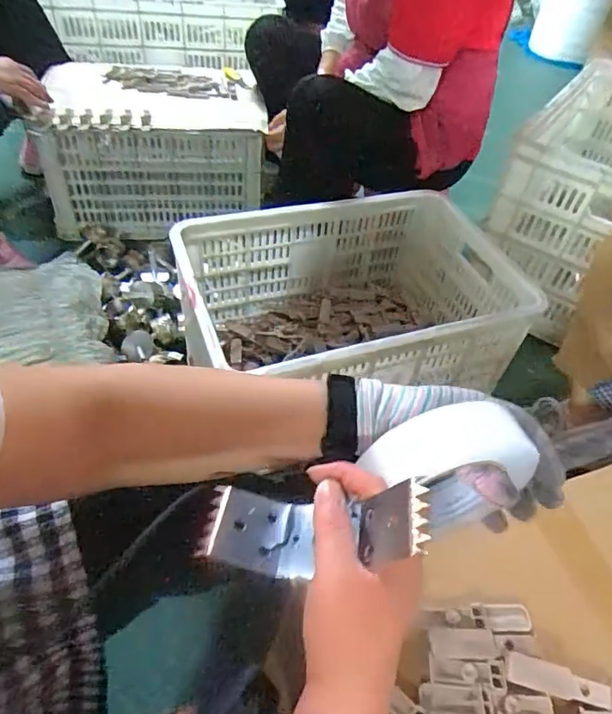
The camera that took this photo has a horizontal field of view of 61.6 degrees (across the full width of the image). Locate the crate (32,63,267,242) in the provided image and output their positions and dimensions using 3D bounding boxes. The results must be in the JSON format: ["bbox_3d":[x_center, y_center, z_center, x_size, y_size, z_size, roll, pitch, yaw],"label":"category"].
[{"bbox_3d":[-0.397,-0.550,1.373,0.539,0.307,0.369,-5,49,-12],"label":"crate"}]

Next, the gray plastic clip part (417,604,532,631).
[{"bbox_3d":[0.143,0.219,0.430,0.097,0.009,0.021,1,48,-7],"label":"gray plastic clip part"}]

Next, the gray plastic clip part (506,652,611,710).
[{"bbox_3d":[0.196,0.251,0.398,0.081,0.012,0.022,12,48,4],"label":"gray plastic clip part"}]

